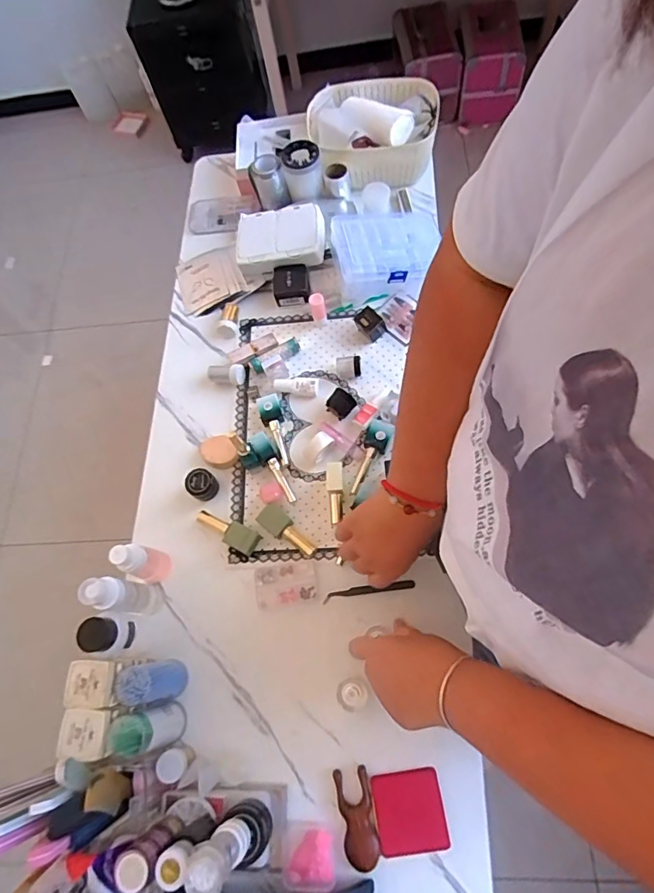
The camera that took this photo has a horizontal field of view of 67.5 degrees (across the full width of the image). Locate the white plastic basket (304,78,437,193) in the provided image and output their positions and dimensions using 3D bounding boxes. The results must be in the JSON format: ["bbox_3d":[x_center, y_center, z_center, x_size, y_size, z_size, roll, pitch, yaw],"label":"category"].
[{"bbox_3d":[0.076,-0.524,0.822,0.211,0.086,0.164,1,69,8],"label":"white plastic basket"}]

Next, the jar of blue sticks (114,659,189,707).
[{"bbox_3d":[-0.198,0.270,0.562,0.046,0.101,0.043,-2,68,6],"label":"jar of blue sticks"}]

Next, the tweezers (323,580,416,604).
[{"bbox_3d":[0.052,0.178,0.606,0.114,0.005,0.012,-11,68,3],"label":"tweezers"}]

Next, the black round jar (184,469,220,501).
[{"bbox_3d":[-0.174,0.052,0.676,0.039,0.034,0.036,-2,68,6],"label":"black round jar"}]

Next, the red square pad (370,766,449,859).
[{"bbox_3d":[0.088,0.391,0.524,0.072,0.005,0.074,-11,68,3],"label":"red square pad"}]

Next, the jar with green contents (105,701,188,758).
[{"bbox_3d":[-0.195,0.312,0.539,0.046,0.095,0.043,-2,68,6],"label":"jar with green contents"}]

